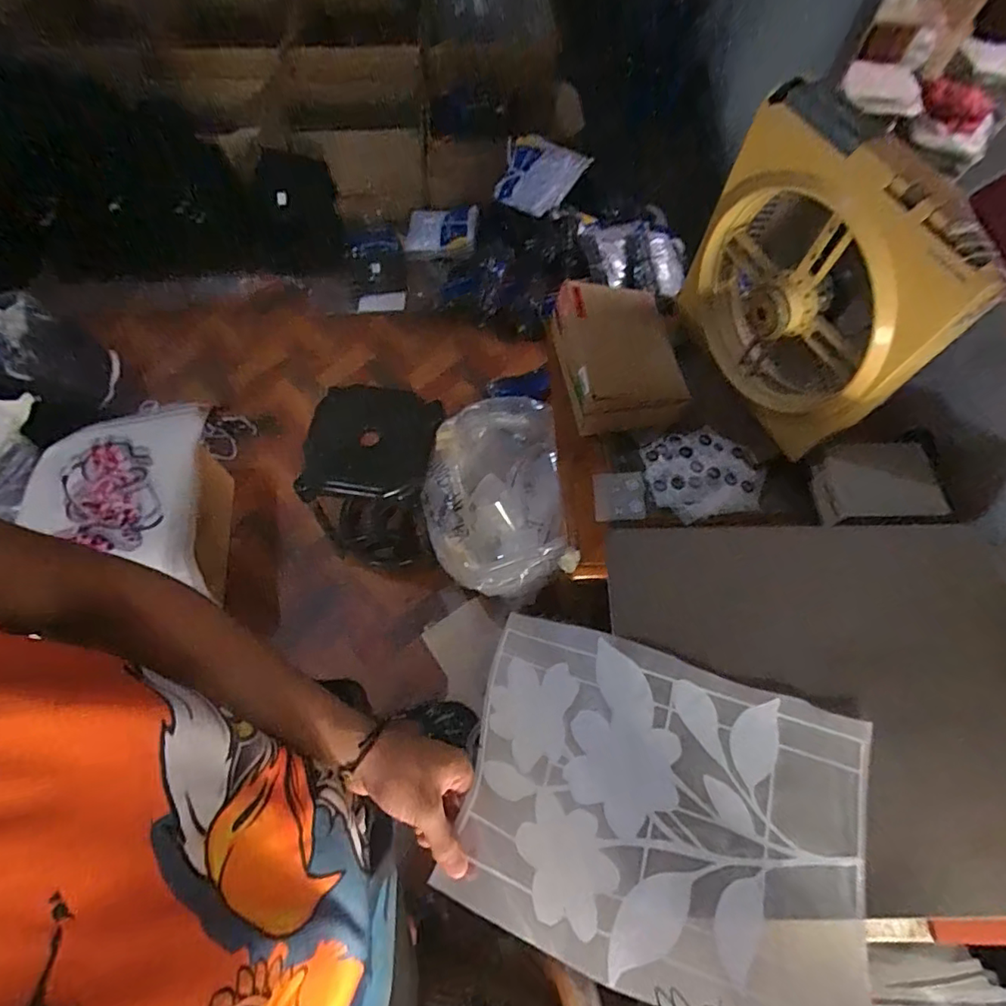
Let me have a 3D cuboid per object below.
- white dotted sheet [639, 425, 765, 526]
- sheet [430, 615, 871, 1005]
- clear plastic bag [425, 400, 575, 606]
[{"bbox_3d":[0.372,-0.057,0.989,0.211,0.031,0.177,-13,64,-5],"label":"white dotted sheet"},{"bbox_3d":[0.151,0.279,0.488,0.370,0.076,0.277,16,65,9],"label":"sheet"},{"bbox_3d":[-0.023,-0.019,1.223,0.313,0.192,0.439,-7,64,-2],"label":"clear plastic bag"}]

